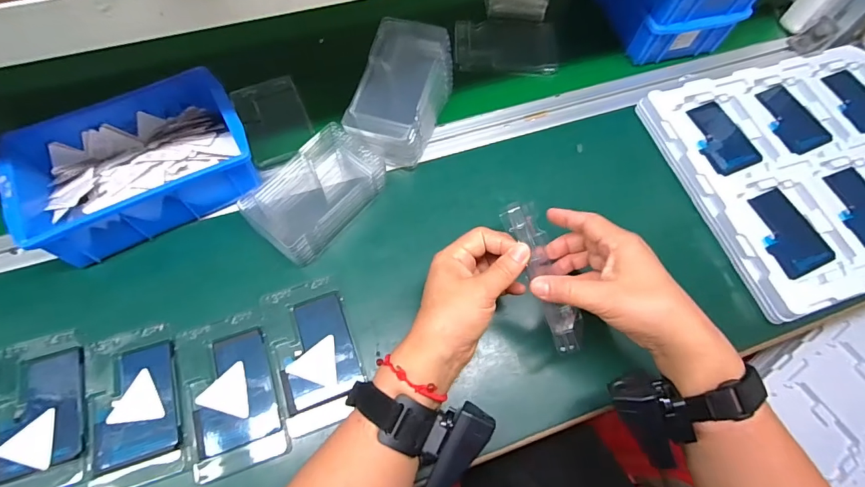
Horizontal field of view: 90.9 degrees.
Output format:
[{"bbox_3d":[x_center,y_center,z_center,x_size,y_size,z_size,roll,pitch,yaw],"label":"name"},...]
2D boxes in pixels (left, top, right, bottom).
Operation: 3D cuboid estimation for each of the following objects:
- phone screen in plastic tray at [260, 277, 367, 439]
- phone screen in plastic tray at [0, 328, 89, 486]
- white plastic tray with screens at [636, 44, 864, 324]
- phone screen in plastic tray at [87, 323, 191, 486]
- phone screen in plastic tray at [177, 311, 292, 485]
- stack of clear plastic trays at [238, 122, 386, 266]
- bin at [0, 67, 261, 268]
[{"bbox_3d":[-0.105,0.095,0.377,0.072,0.010,0.124,-18,68,-11],"label":"phone screen in plastic tray"},{"bbox_3d":[-0.321,0.137,0.345,0.070,0.013,0.122,-16,68,-10],"label":"phone screen in plastic tray"},{"bbox_3d":[0.443,-0.091,0.478,0.319,0.029,0.278,-17,66,-8],"label":"white plastic tray with screens"},{"bbox_3d":[-0.248,0.134,0.353,0.070,0.010,0.124,-18,68,-11],"label":"phone screen in plastic tray"},{"bbox_3d":[-0.171,0.125,0.361,0.073,0.010,0.124,-17,68,-10],"label":"phone screen in plastic tray"},{"bbox_3d":[-0.112,-0.051,0.424,0.077,0.046,0.131,39,70,13],"label":"stack of clear plastic trays"},{"bbox_3d":[-0.285,-0.082,0.419,0.197,0.068,0.148,-27,70,-14],"label":"bin"}]

